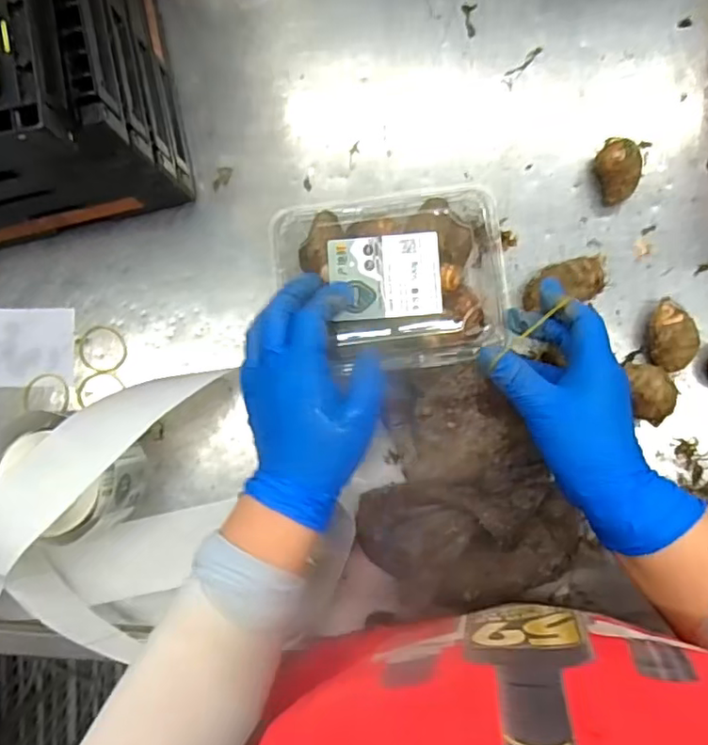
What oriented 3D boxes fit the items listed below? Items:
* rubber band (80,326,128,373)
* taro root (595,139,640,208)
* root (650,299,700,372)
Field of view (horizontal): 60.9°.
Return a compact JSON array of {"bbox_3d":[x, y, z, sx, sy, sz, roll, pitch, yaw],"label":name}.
[{"bbox_3d":[-0.220,-0.020,0.528,0.043,0.004,0.041,0,86,4],"label":"rubber band"},{"bbox_3d":[0.216,-0.165,0.494,0.031,0.030,0.044,-22,85,3],"label":"taro root"},{"bbox_3d":[0.254,-0.030,0.483,0.031,0.035,0.057,4,86,5],"label":"root"}]

